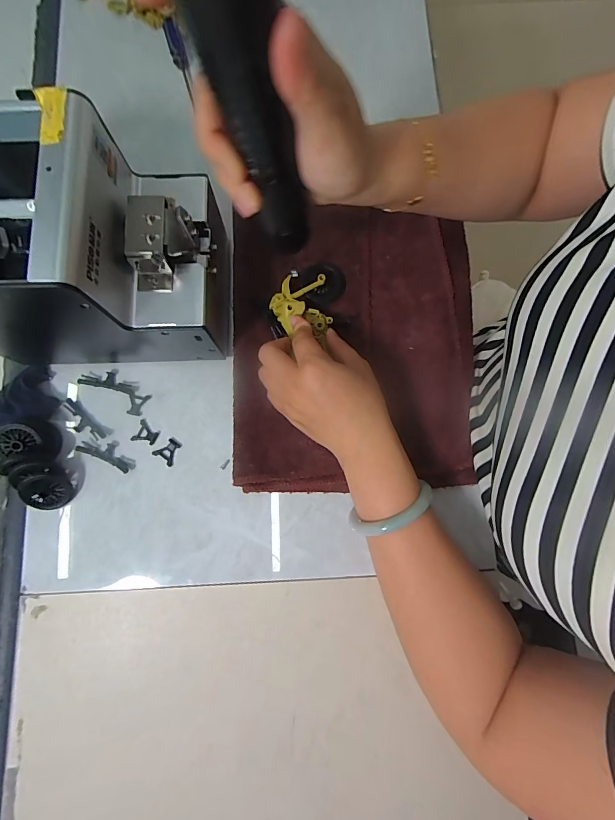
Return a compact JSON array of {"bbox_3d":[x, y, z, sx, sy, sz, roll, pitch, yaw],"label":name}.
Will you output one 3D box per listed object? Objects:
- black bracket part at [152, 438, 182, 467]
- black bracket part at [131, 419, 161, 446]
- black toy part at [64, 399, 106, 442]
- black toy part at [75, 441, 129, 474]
[{"bbox_3d":[-0.123,0.036,0.333,0.020,0.004,0.021,37,81,5],"label":"black bracket part"},{"bbox_3d":[-0.144,0.021,0.334,0.021,0.004,0.021,25,81,4],"label":"black bracket part"},{"bbox_3d":[-0.202,0.011,0.335,0.016,0.005,0.048,-44,82,-7],"label":"black toy part"},{"bbox_3d":[-0.177,0.037,0.331,0.049,0.005,0.020,25,81,3],"label":"black toy part"}]

